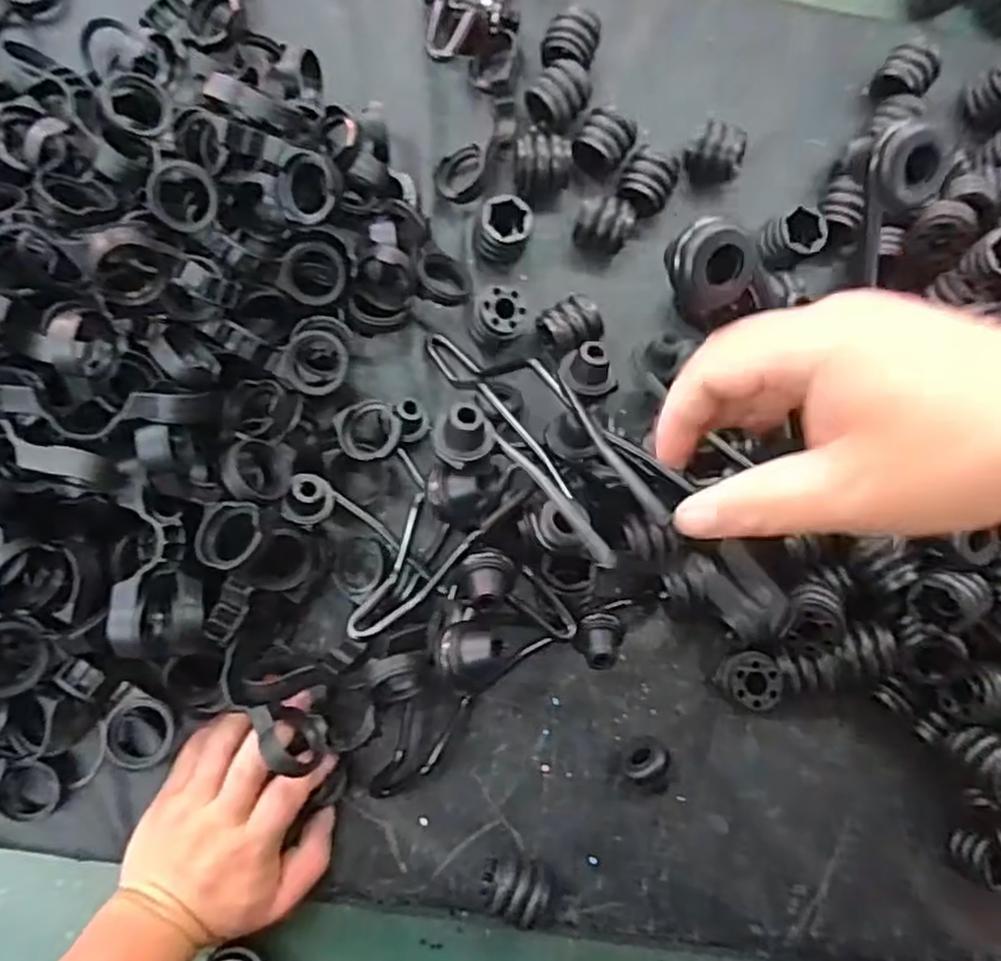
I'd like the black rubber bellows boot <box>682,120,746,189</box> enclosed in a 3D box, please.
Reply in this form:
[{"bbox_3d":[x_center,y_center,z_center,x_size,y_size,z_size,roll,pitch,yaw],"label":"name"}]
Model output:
[{"bbox_3d":[0.156,-0.233,0.522,0.038,0.042,0.033,40,83,1],"label":"black rubber bellows boot"}]

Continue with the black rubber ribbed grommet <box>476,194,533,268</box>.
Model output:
[{"bbox_3d":[0.003,-0.175,0.507,0.035,0.037,0.037,0,84,-4],"label":"black rubber ribbed grommet"}]

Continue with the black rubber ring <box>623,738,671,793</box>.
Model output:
[{"bbox_3d":[0.099,0.194,0.479,0.028,0.029,0.034,3,84,-4],"label":"black rubber ring"}]

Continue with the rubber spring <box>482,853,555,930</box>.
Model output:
[{"bbox_3d":[0.011,0.261,0.465,0.038,0.038,0.033,28,83,-1],"label":"rubber spring"}]

